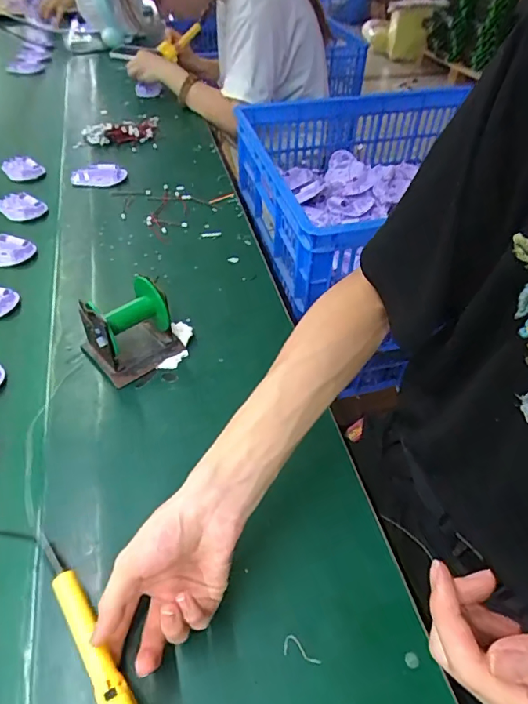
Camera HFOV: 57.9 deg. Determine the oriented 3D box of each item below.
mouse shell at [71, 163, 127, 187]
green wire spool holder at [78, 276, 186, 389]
[{"bbox_3d":[-0.288,-0.309,0.834,0.091,0.019,0.047,-14,49,-16],"label":"mouse shell"},{"bbox_3d":[-0.153,-0.026,0.558,0.100,0.086,0.073,-27,54,-25],"label":"green wire spool holder"}]

